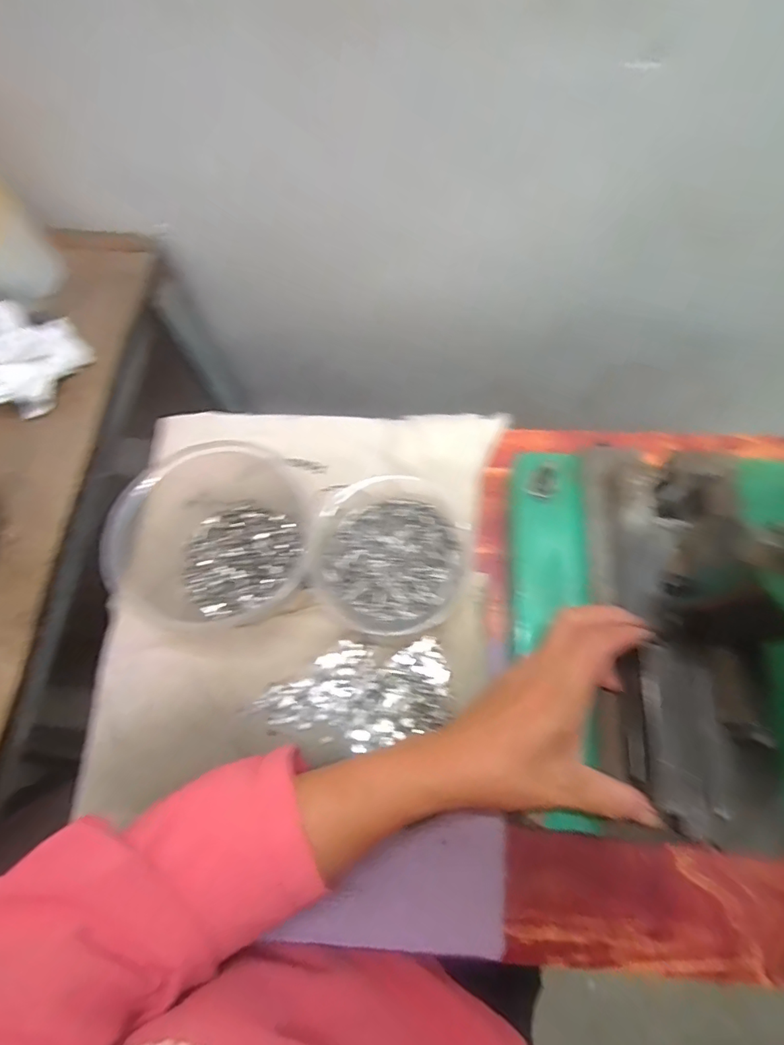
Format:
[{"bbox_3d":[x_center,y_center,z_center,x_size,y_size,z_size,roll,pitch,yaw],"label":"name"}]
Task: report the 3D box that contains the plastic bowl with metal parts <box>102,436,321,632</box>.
[{"bbox_3d":[-0.137,0.008,0.387,0.138,0.069,0.138,-1,72,3],"label":"plastic bowl with metal parts"}]

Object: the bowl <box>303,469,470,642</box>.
[{"bbox_3d":[0.003,0.022,0.396,0.119,0.038,0.128,-1,72,3],"label":"bowl"}]

